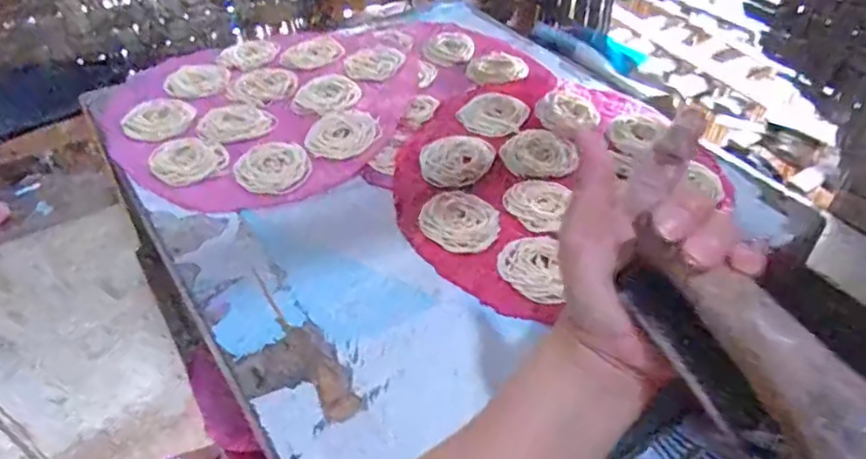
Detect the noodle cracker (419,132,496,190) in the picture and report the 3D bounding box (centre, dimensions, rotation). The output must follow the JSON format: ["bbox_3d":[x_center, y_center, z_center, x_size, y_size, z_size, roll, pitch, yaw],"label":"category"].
[{"bbox_3d":[0.022,-0.072,0.649,0.066,0.016,0.075,33,52,28],"label":"noodle cracker"}]

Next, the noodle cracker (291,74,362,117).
[{"bbox_3d":[-0.121,-0.154,0.733,0.067,0.006,0.088,25,49,22],"label":"noodle cracker"}]

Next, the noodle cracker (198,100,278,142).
[{"bbox_3d":[-0.217,-0.116,0.694,0.081,0.007,0.069,29,51,25],"label":"noodle cracker"}]

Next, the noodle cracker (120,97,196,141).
[{"bbox_3d":[-0.296,-0.121,0.691,0.071,0.010,0.075,1,44,-1],"label":"noodle cracker"}]

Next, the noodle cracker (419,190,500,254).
[{"bbox_3d":[0.025,-0.009,0.586,0.075,0.004,0.071,1,44,-1],"label":"noodle cracker"}]

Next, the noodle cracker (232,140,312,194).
[{"bbox_3d":[-0.158,-0.063,0.637,0.071,0.005,0.074,1,44,-1],"label":"noodle cracker"}]

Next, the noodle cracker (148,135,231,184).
[{"bbox_3d":[-0.247,-0.071,0.642,0.073,0.005,0.067,1,44,-1],"label":"noodle cracker"}]

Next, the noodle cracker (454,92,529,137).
[{"bbox_3d":[0.068,-0.125,0.706,0.067,0.011,0.077,34,53,28],"label":"noodle cracker"}]

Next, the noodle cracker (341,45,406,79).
[{"bbox_3d":[-0.073,-0.204,0.786,0.064,0.004,0.083,25,49,21],"label":"noodle cracker"}]

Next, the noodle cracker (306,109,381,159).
[{"bbox_3d":[-0.094,-0.101,0.675,0.065,0.005,0.082,25,49,21],"label":"noodle cracker"}]

